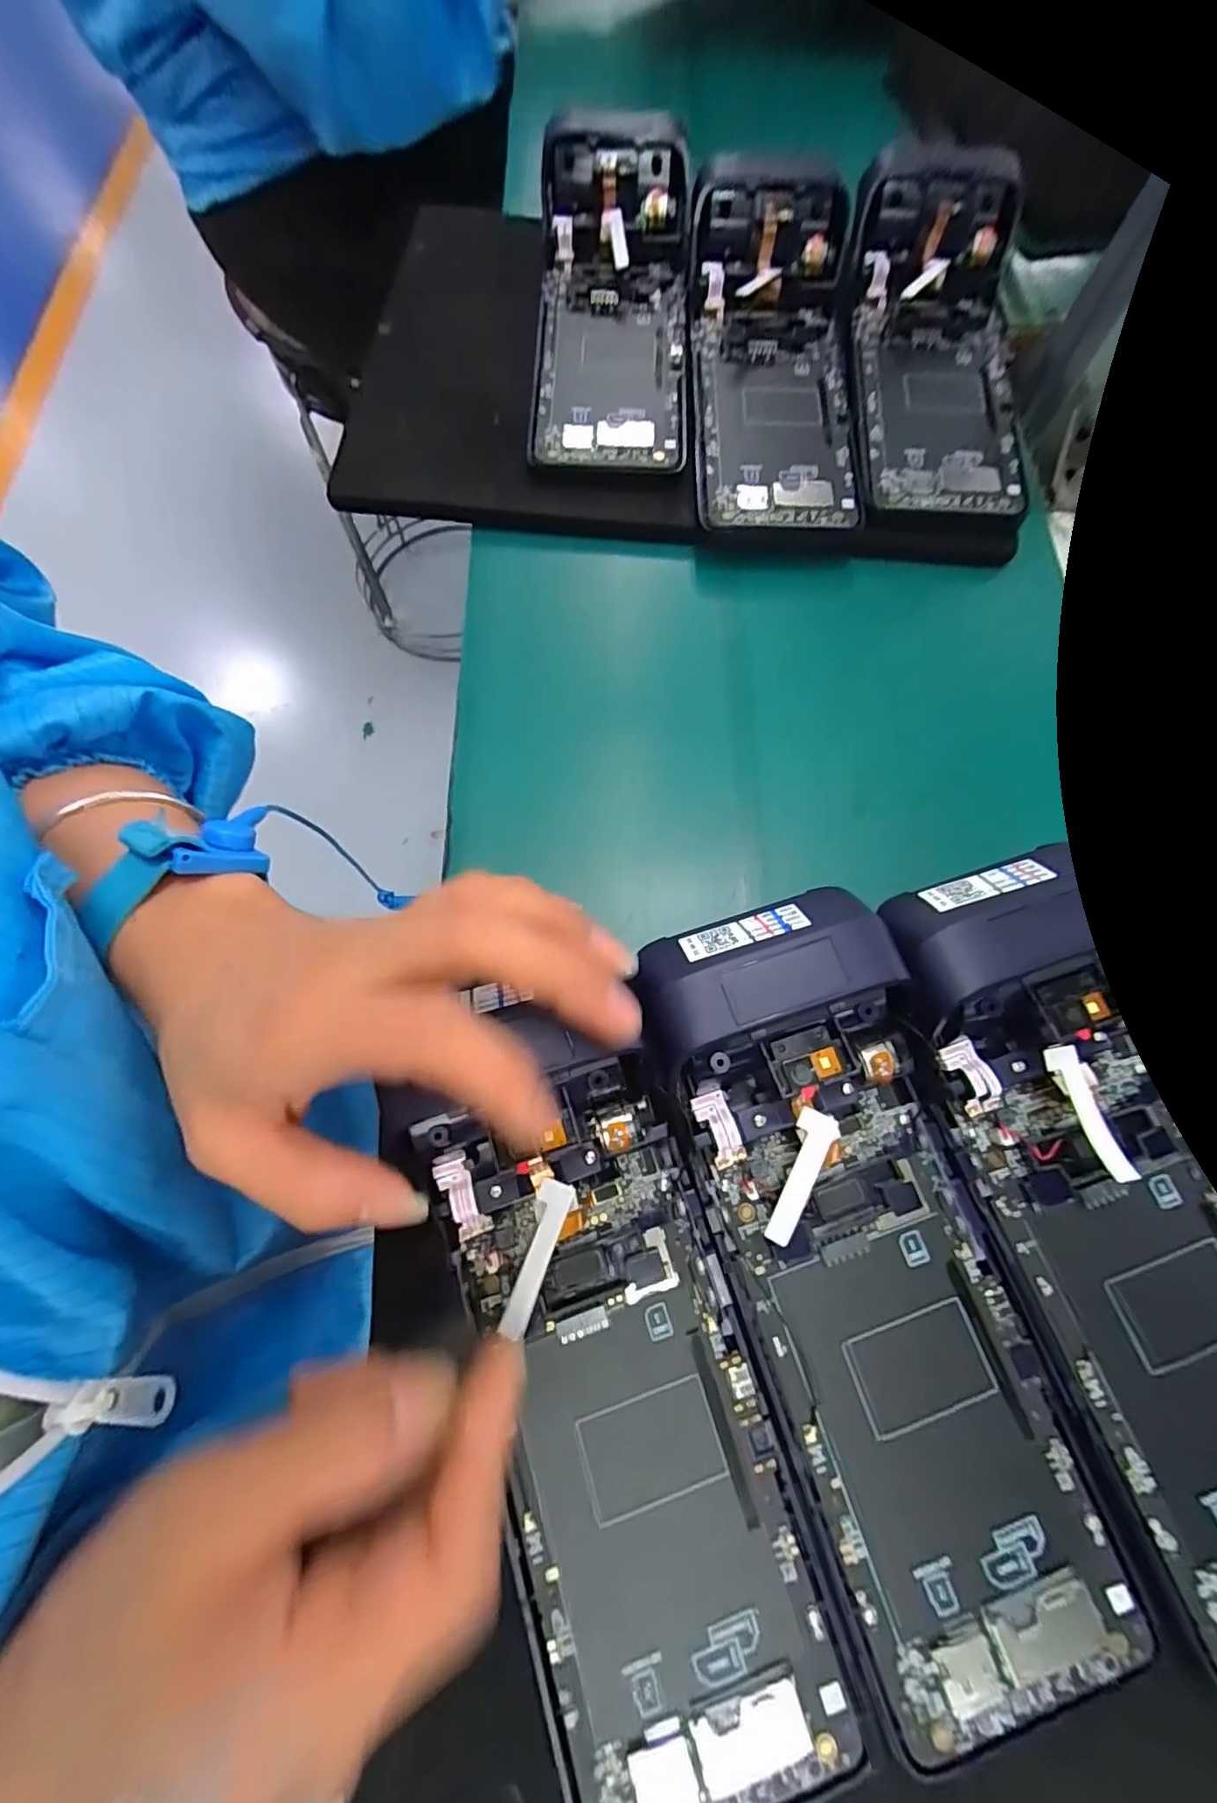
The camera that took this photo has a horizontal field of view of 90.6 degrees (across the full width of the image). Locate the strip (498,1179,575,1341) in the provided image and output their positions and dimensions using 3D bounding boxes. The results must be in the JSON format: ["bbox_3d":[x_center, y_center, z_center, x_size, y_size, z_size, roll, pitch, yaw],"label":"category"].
[{"bbox_3d":[-0.021,0.101,0.173,0.009,0.004,0.039,20,63,4],"label":"strip"}]

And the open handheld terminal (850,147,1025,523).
[{"bbox_3d":[0.166,-0.280,0.296,0.088,0.040,0.196,3,72,0],"label":"open handheld terminal"}]

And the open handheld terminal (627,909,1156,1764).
[{"bbox_3d":[0.079,0.107,0.172,0.081,0.038,0.217,-19,73,-7],"label":"open handheld terminal"}]

